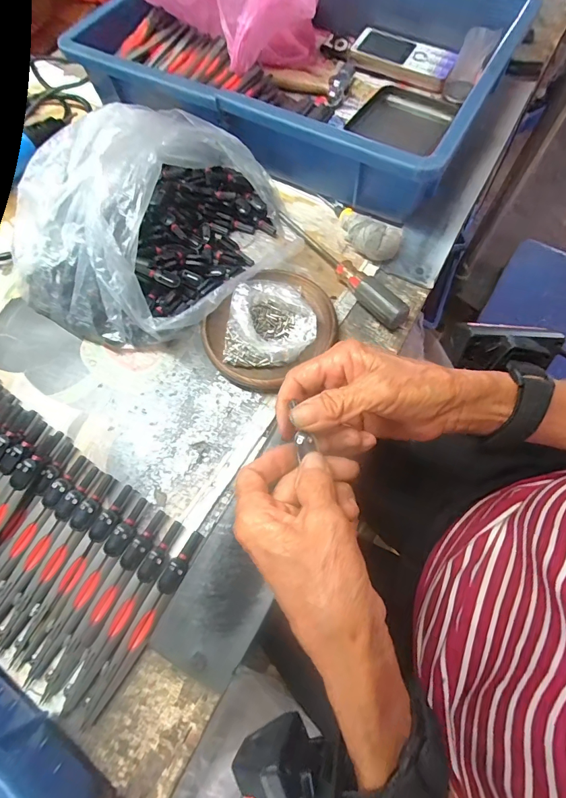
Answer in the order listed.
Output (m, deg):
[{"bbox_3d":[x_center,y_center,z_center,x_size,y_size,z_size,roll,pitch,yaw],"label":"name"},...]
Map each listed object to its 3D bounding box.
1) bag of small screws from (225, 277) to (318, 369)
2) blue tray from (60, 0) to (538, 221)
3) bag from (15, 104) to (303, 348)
[{"bbox_3d":[-0.011,-0.065,0.328,0.078,0.039,0.076,-2,68,2],"label":"bag of small screws"},{"bbox_3d":[0.022,-0.376,0.423,0.404,0.082,0.286,28,71,13],"label":"blue tray"},{"bbox_3d":[-0.123,-0.158,0.343,0.188,0.088,0.228,39,74,16],"label":"bag"}]

